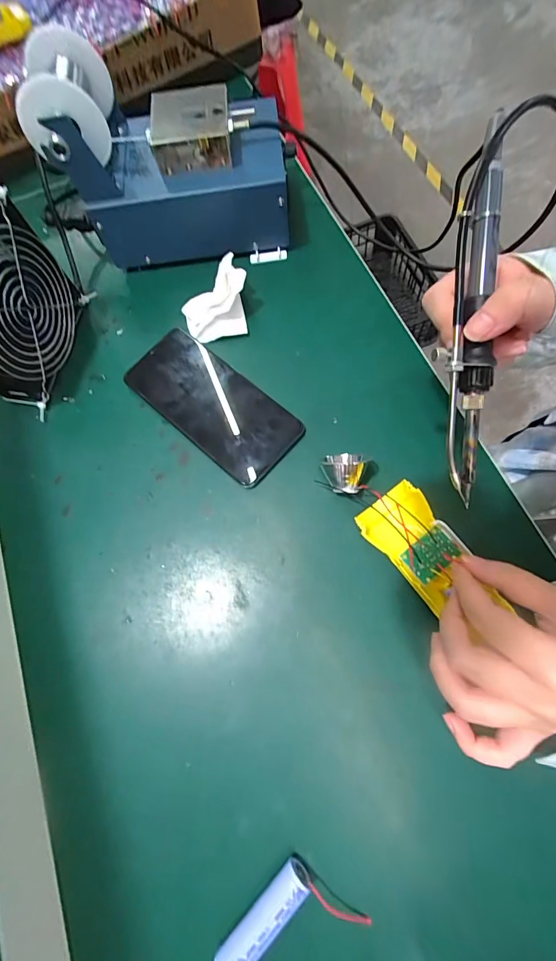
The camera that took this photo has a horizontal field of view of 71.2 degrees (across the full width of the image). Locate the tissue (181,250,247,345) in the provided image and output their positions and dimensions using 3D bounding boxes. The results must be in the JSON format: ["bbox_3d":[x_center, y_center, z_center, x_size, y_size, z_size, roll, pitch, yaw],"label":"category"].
[{"bbox_3d":[-0.058,-0.164,0.356,0.063,0.041,0.055,-13,72,1],"label":"tissue"}]

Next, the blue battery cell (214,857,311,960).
[{"bbox_3d":[-0.009,0.259,0.229,0.017,0.020,0.066,41,81,16],"label":"blue battery cell"}]

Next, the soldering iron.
[{"bbox_3d":[0.108,-0.096,0.223,0.030,0.016,0.209,2,96,3],"label":"soldering iron"}]

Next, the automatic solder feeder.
[{"bbox_3d":[-0.097,-0.288,0.351,0.213,0.130,0.113,0,72,5],"label":"automatic solder feeder"}]

